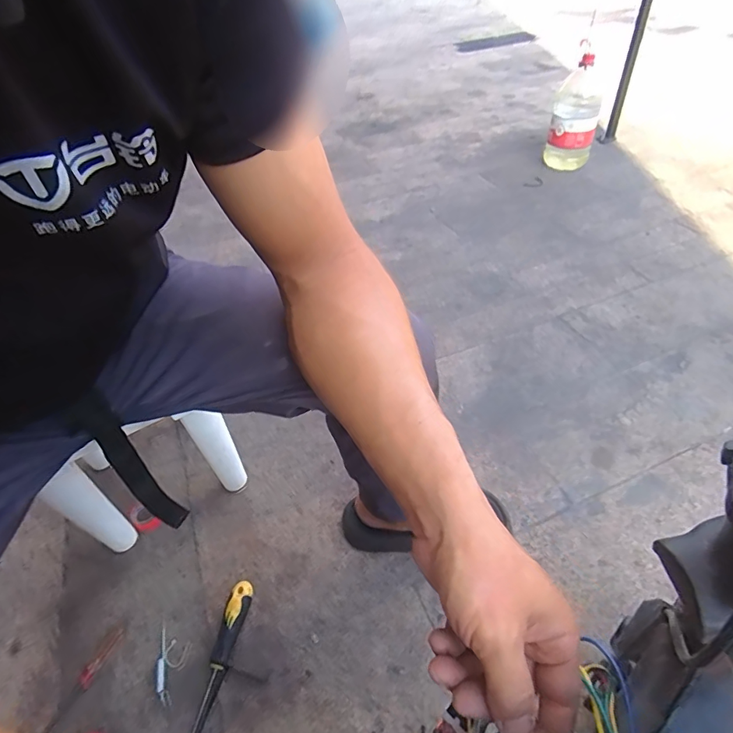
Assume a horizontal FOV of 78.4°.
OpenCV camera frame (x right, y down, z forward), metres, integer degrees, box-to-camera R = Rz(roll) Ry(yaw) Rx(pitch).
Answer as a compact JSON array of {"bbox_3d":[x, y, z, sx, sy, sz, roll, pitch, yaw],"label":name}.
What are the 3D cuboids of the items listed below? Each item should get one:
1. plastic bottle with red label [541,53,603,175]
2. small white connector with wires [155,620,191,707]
[{"bbox_3d":[0.723,-0.852,1.565,0.154,0.318,0.152,13,48,18],"label":"plastic bottle with red label"},{"bbox_3d":[-0.270,0.407,0.621,0.044,0.004,0.101,-7,46,-3],"label":"small white connector with wires"}]

